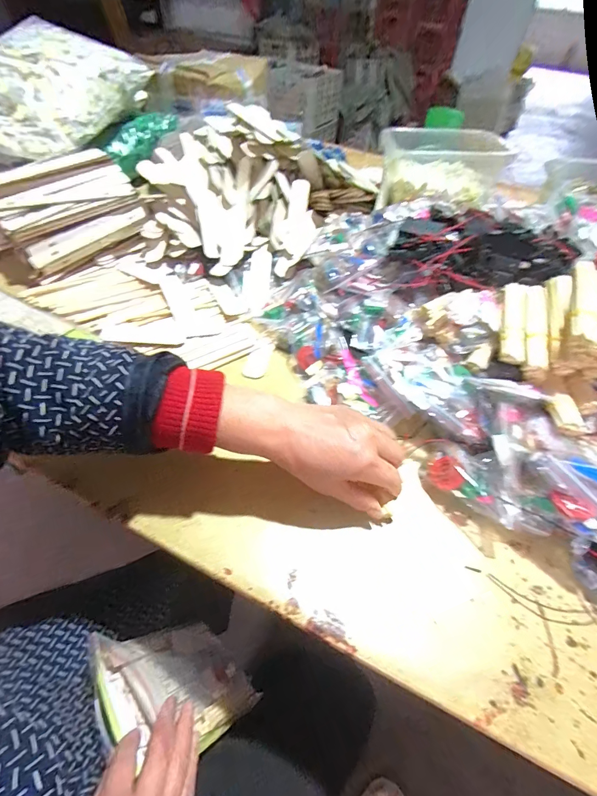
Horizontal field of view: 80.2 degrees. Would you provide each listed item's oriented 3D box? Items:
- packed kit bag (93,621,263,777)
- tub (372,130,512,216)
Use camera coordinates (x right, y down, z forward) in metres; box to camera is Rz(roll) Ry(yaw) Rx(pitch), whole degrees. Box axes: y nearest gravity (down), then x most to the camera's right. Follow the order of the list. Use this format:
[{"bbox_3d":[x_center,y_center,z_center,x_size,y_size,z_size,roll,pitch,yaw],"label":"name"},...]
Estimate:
[{"bbox_3d":[-0.137,0.328,0.413,0.130,0.208,0.033,36,92,36],"label":"packed kit bag"},{"bbox_3d":[0.287,-0.481,0.729,0.238,0.087,0.173,11,50,5],"label":"tub"}]

